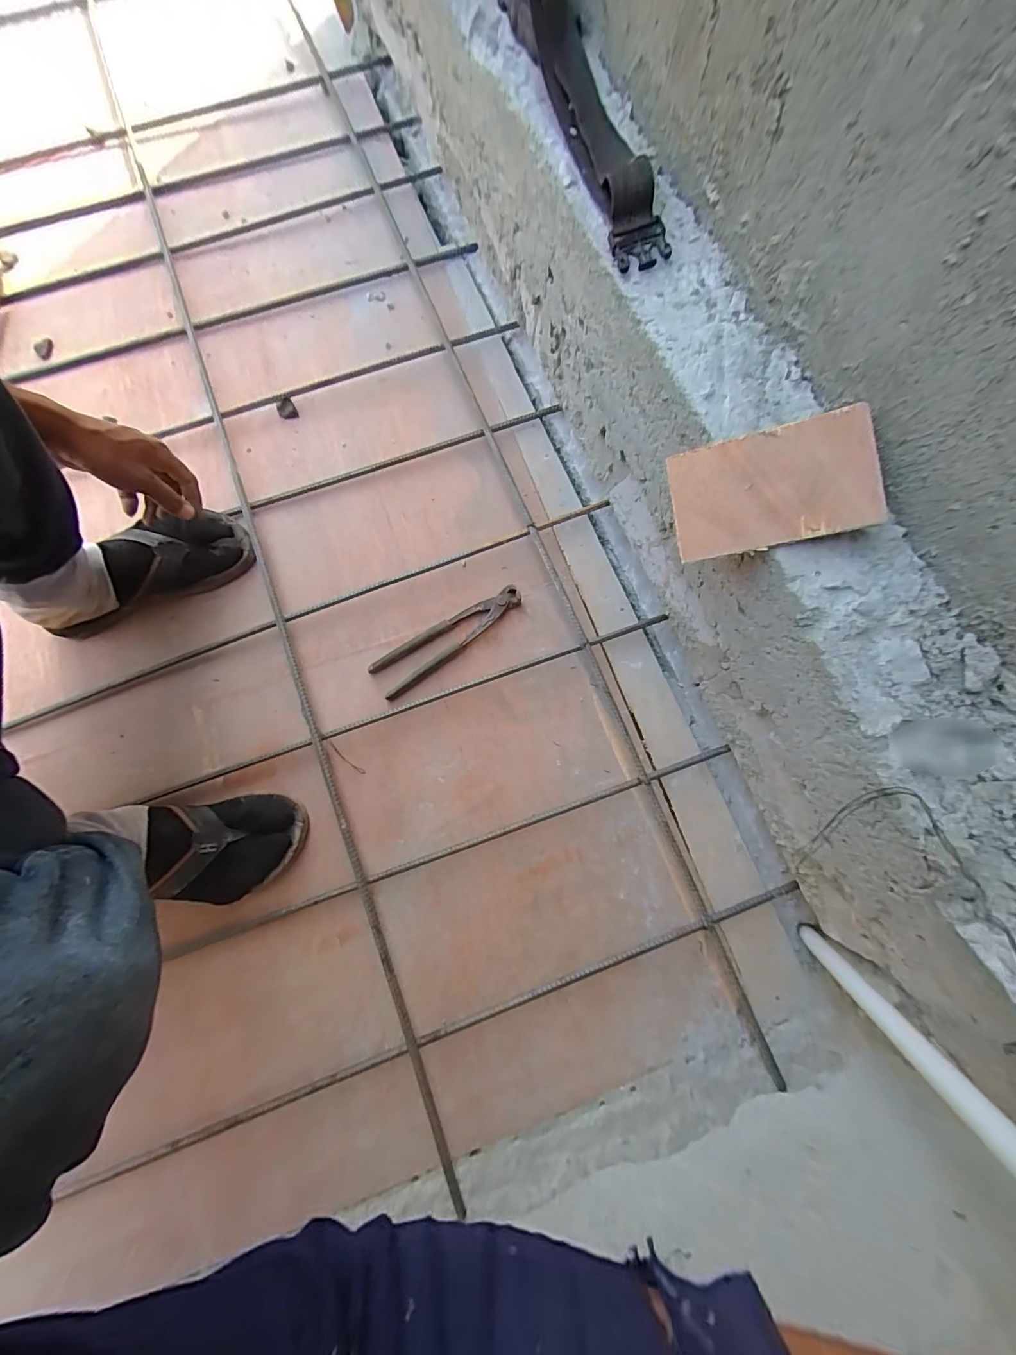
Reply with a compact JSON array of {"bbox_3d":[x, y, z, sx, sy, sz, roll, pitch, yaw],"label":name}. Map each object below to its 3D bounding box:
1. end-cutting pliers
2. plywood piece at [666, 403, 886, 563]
[{"bbox_3d":[-0.081,-0.058,0.584,0.217,0.015,0.053,-36,81,-7],"label":"end-cutting pliers"},{"bbox_3d":[0.189,-0.137,0.322,0.126,0.006,0.082,-9,88,23],"label":"plywood piece"}]

